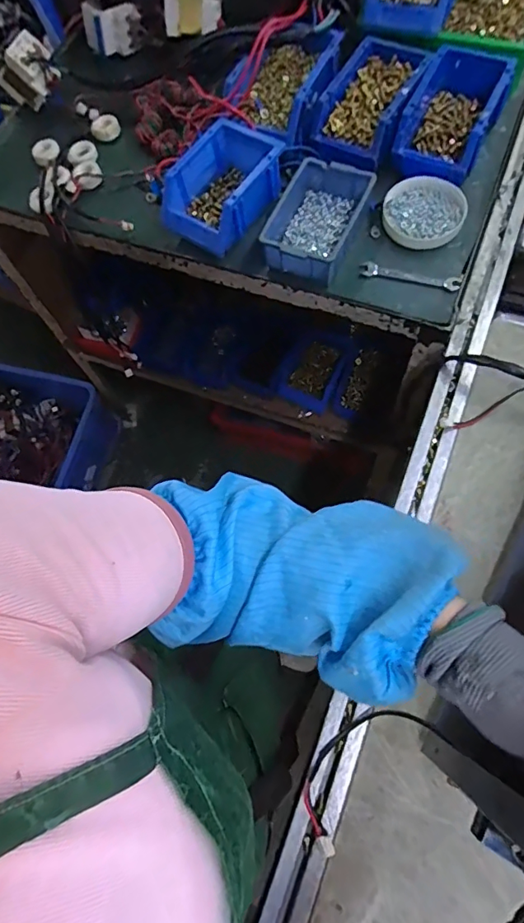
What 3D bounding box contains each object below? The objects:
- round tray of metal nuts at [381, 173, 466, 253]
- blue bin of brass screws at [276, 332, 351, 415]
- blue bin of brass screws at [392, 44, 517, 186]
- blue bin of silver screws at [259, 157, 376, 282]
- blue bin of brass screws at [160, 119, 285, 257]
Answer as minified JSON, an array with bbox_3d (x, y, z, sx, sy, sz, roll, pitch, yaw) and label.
[{"bbox_3d":[0.212,-0.325,0.641,0.102,0.022,0.097,-2,70,6],"label":"round tray of metal nuts"},{"bbox_3d":[0.107,-0.197,1.006,0.116,0.058,0.167,24,75,14],"label":"blue bin of brass screws"},{"bbox_3d":[0.252,-0.457,0.655,0.105,0.074,0.185,25,75,15],"label":"blue bin of brass screws"},{"bbox_3d":[0.070,-0.312,0.636,0.108,0.045,0.156,22,74,14],"label":"blue bin of silver screws"},{"bbox_3d":[-0.047,-0.368,0.656,0.113,0.069,0.176,34,78,17],"label":"blue bin of brass screws"}]

